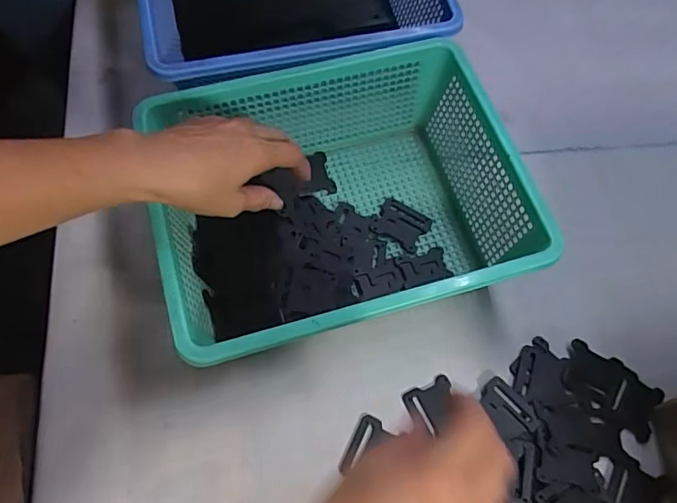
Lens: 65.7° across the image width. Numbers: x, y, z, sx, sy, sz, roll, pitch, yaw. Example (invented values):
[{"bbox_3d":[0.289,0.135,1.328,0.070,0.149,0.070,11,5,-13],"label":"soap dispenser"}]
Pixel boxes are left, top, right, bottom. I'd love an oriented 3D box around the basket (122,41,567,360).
[{"bbox_3d":[-0.002,-0.041,0.464,0.295,0.101,0.235,-15,67,-7],"label":"basket"}]

